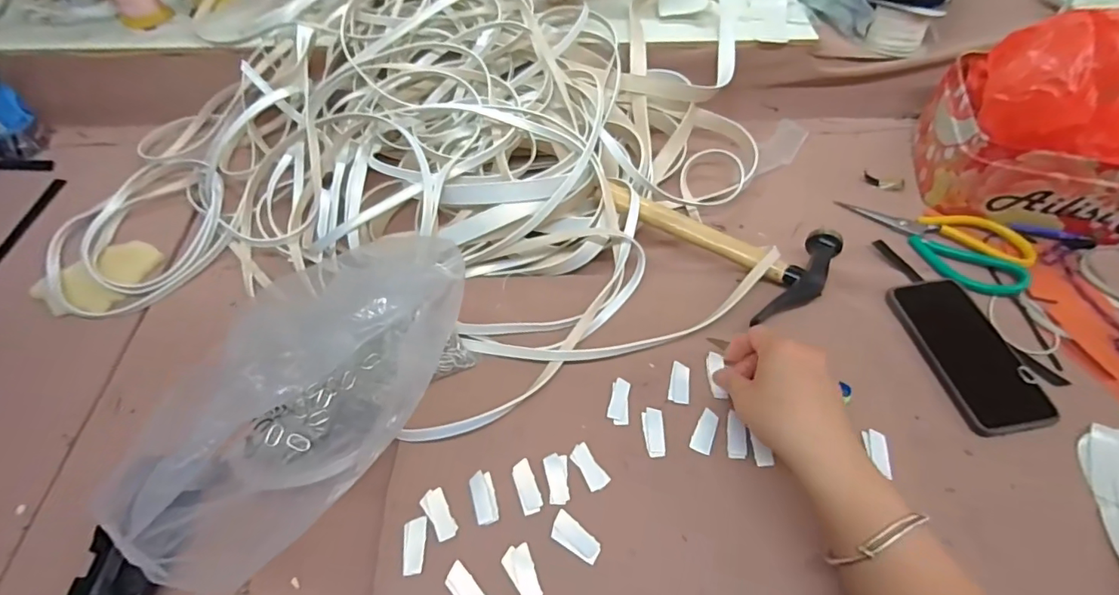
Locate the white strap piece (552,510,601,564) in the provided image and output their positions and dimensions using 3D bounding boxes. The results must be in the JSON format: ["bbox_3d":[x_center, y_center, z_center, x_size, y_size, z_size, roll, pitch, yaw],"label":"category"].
[{"bbox_3d":[0.011,0.176,0.376,0.040,0.004,0.019,35,62,23],"label":"white strap piece"}]

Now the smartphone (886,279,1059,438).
[{"bbox_3d":[0.375,0.047,0.475,0.075,0.007,0.154,-9,55,-5],"label":"smartphone"}]

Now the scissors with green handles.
[{"bbox_3d":[0.408,-0.068,0.562,0.183,0.020,0.087,34,62,22],"label":"scissors with green handles"}]

